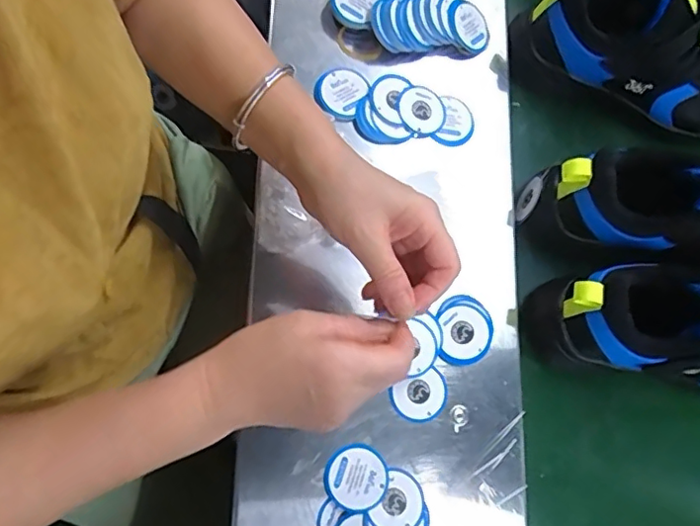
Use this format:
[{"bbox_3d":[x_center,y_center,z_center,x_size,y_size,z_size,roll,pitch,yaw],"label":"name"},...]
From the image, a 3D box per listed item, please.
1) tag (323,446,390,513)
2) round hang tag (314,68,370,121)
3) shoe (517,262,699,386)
[{"bbox_3d":[0.005,0.172,0.450,0.048,0.004,0.048,-40,81,-17],"label":"tag"},{"bbox_3d":[-0.009,-0.158,0.519,0.043,0.008,0.045,0,95,-5],"label":"round hang tag"},{"bbox_3d":[0.319,0.059,0.502,0.301,0.139,0.081,9,69,-10],"label":"shoe"}]

